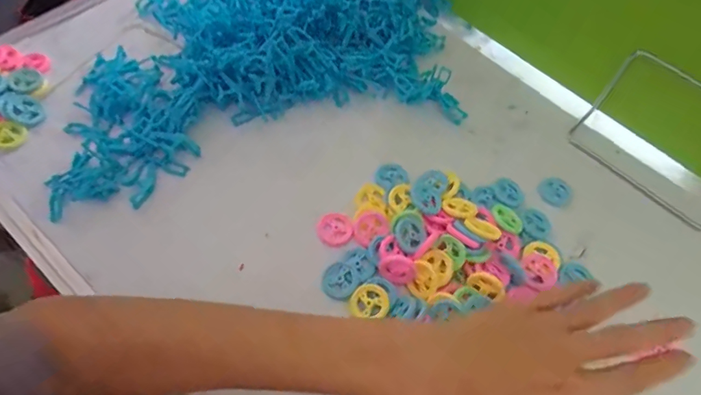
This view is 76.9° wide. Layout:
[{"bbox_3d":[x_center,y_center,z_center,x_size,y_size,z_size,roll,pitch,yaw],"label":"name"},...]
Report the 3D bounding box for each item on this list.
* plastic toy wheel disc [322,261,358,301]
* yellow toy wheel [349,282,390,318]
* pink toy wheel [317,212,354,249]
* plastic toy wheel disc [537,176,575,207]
[{"bbox_3d":[-0.008,0.066,0.348,0.025,0.006,0.028,24,61,12],"label":"plastic toy wheel disc"},{"bbox_3d":[0.015,0.079,0.340,0.030,0.006,0.027,8,59,3],"label":"yellow toy wheel"},{"bbox_3d":[-0.012,0.028,0.377,0.028,0.013,0.029,1,59,-1],"label":"pink toy wheel"},{"bbox_3d":[0.191,-0.006,0.409,0.030,0.007,0.028,1,59,-1],"label":"plastic toy wheel disc"}]

